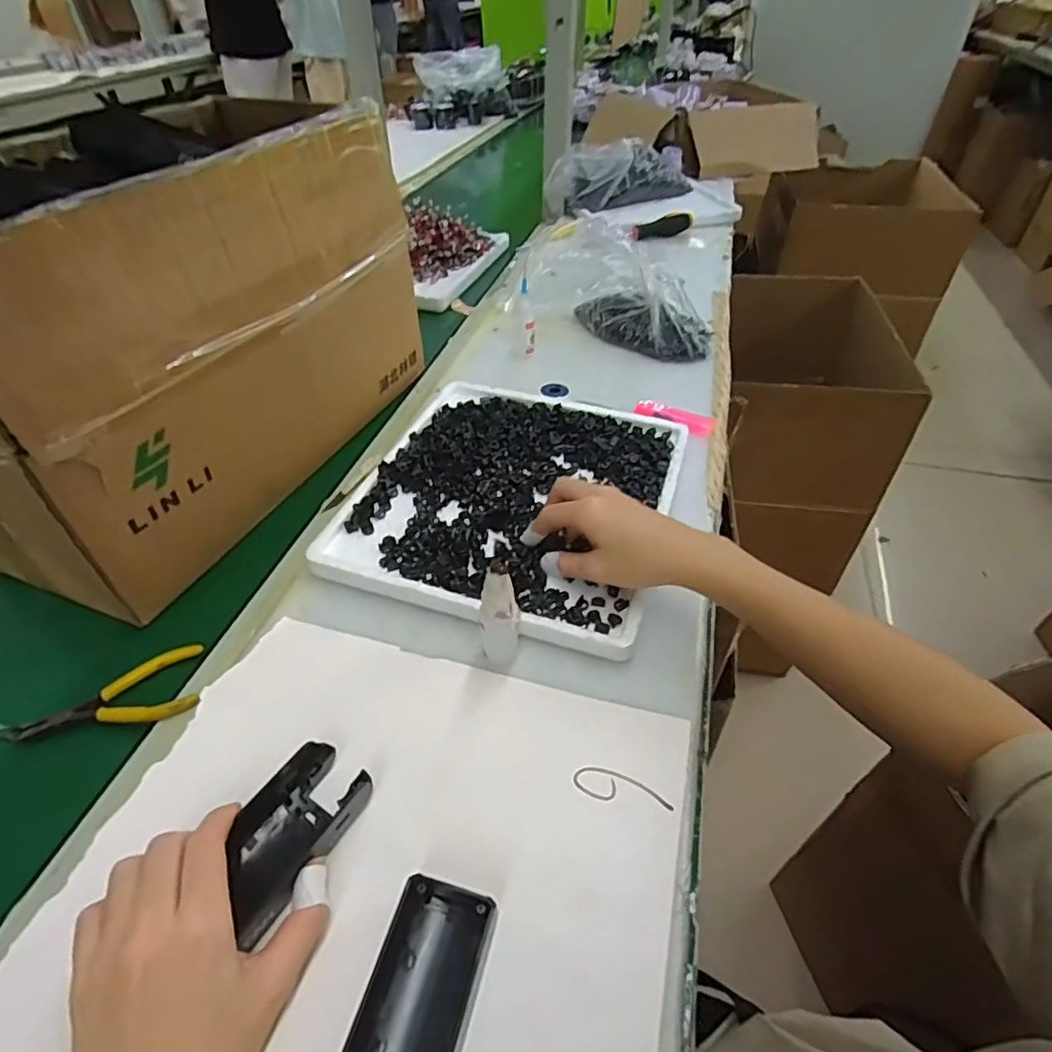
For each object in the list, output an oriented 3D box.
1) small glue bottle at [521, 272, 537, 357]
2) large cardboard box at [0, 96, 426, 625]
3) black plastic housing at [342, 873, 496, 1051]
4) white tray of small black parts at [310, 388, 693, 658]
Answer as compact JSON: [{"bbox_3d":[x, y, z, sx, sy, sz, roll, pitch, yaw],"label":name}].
[{"bbox_3d":[0.004,-0.247,0.697,0.018,0.089,0.032,-2,43,-1],"label":"small glue bottle"},{"bbox_3d":[-0.292,-0.169,0.496,0.211,0.264,0.419,16,46,17],"label":"large cardboard box"},{"bbox_3d":[-0.050,0.217,0.255,0.045,0.030,0.106,9,44,10],"label":"black plastic housing"},{"bbox_3d":[-0.005,-0.034,0.509,0.249,0.018,0.276,12,45,13],"label":"white tray of small black parts"}]

